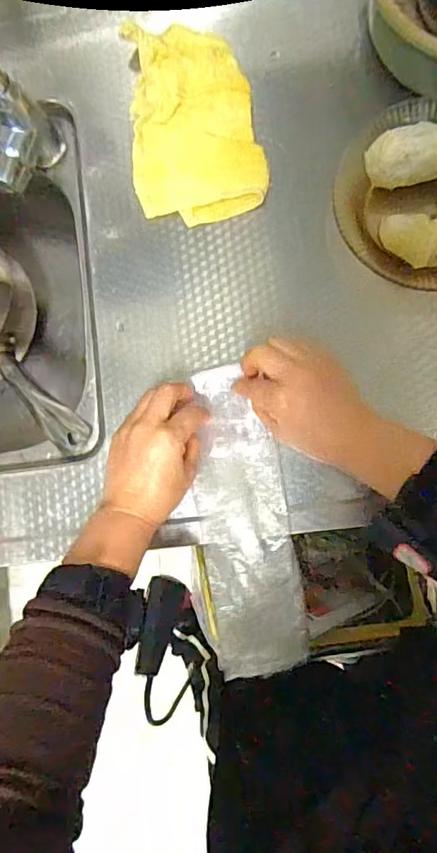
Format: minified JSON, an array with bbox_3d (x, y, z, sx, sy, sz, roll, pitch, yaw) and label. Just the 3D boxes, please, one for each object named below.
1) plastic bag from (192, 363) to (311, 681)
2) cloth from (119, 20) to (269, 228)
[{"bbox_3d":[0.023,0.077,0.469,0.080,0.034,0.273,-10,79,5],"label":"plastic bag"},{"bbox_3d":[-0.024,-0.307,0.525,0.132,0.017,0.193,-4,92,8],"label":"cloth"}]

